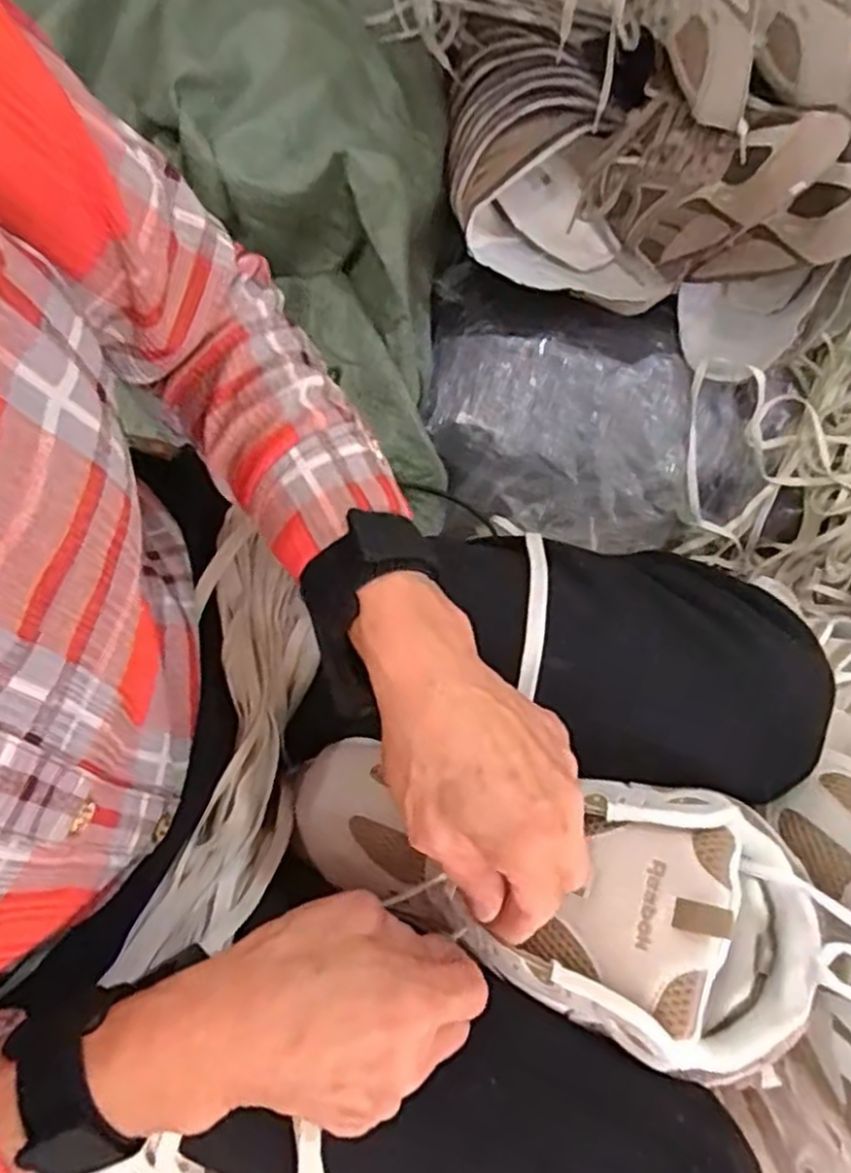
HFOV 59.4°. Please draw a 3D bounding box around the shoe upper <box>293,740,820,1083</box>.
[{"bbox_3d":[0.047,0.132,0.343,0.238,0.062,0.106,11,73,19],"label":"shoe upper"}]

